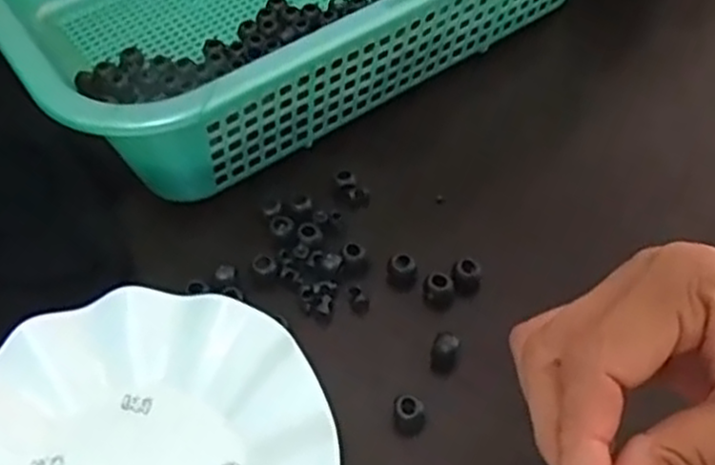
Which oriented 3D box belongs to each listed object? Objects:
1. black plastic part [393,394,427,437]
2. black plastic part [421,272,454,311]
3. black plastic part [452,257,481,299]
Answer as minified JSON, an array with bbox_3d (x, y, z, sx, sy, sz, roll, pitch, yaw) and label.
[{"bbox_3d":[0.024,0.085,0.347,0.015,0.014,0.014,0,55,0],"label":"black plastic part"},{"bbox_3d":[0.042,0.031,0.386,0.016,0.017,0.013,13,56,9],"label":"black plastic part"},{"bbox_3d":[0.057,0.024,0.388,0.015,0.017,0.013,13,56,9],"label":"black plastic part"}]

